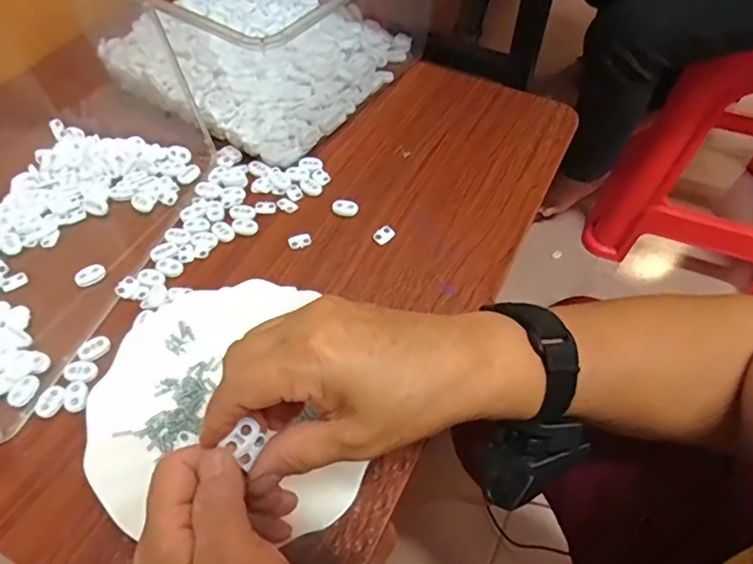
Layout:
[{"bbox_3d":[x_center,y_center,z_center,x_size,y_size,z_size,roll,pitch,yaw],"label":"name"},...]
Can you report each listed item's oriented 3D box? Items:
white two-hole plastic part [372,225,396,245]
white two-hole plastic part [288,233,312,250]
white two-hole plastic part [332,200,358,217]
[{"bbox_3d":[0.006,-0.040,0.475,0.018,0.005,0.013,-32,60,-23],"label":"white two-hole plastic part"},{"bbox_3d":[-0.064,-0.035,0.471,0.019,0.004,0.013,-14,55,-12],"label":"white two-hole plastic part"},{"bbox_3d":[-0.028,-0.065,0.492,0.023,0.005,0.016,13,54,8],"label":"white two-hole plastic part"}]

